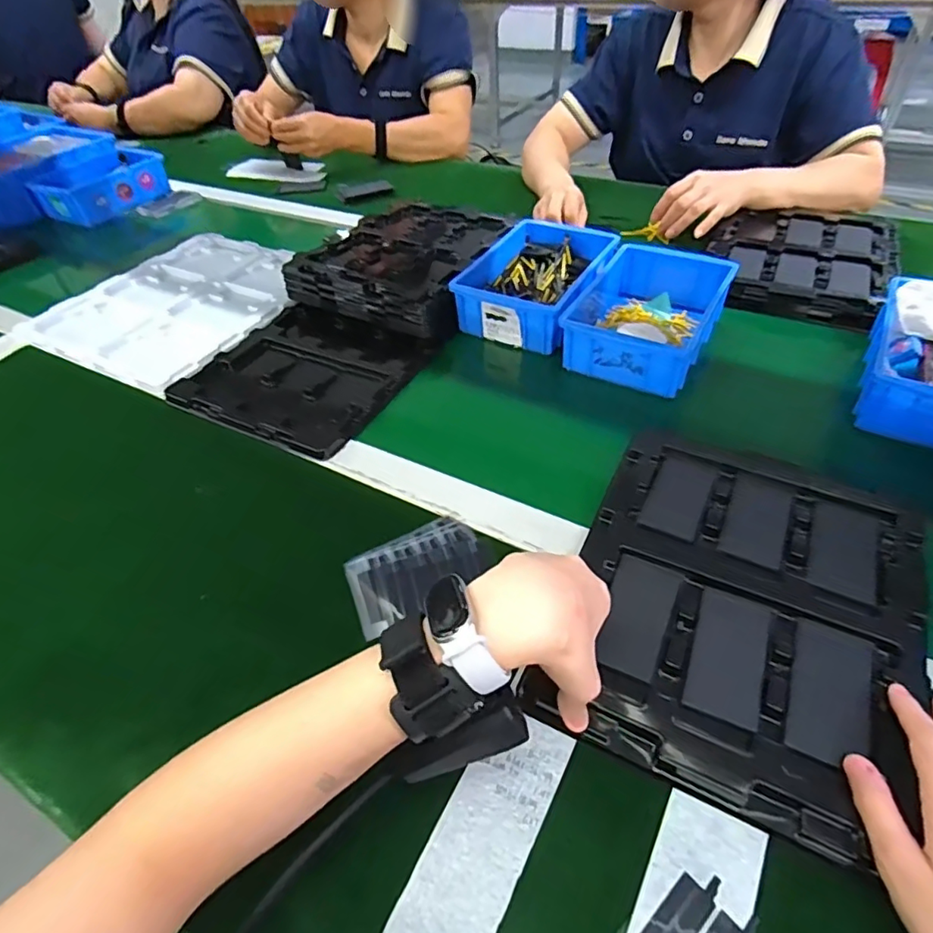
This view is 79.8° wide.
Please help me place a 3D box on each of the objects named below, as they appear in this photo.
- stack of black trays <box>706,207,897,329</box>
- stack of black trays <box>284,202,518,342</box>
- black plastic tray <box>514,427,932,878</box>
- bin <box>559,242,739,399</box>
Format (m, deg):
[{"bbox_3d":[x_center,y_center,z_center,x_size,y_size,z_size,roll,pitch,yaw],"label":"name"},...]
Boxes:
[{"bbox_3d":[0.442,-0.280,0.744,0.211,0.034,0.274,21,52,23],"label":"stack of black trays"},{"bbox_3d":[-0.070,-0.285,0.761,0.232,0.051,0.282,20,51,21],"label":"stack of black trays"},{"bbox_3d":[0.194,0.086,0.396,0.219,0.021,0.283,20,50,20],"label":"black plastic tray"},{"bbox_3d":[0.205,-0.175,0.633,0.142,0.057,0.206,23,52,24],"label":"bin"}]

